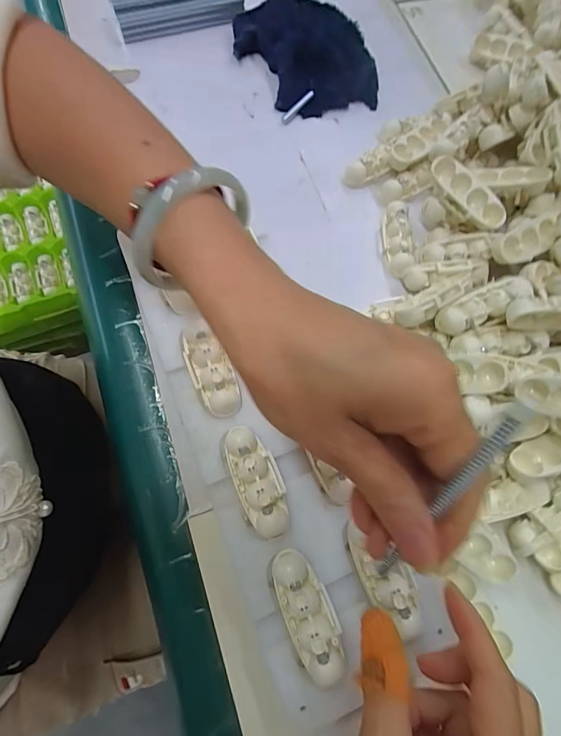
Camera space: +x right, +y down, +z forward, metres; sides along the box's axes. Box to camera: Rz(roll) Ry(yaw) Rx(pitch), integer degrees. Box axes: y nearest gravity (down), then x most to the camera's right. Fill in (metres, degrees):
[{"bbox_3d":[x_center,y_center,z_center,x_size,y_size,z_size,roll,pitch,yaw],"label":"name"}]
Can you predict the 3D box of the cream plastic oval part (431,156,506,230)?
[{"bbox_3d":[0.136,-0.127,0.292,0.065,0.012,0.022,41,75,-3],"label":"cream plastic oval part"}]

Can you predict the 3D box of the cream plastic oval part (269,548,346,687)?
[{"bbox_3d":[0.014,0.127,0.207,0.025,0.013,0.061,-21,75,-11],"label":"cream plastic oval part"}]

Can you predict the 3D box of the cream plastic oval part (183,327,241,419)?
[{"bbox_3d":[-0.042,0.002,0.244,0.022,0.017,0.055,-26,76,-12],"label":"cream plastic oval part"}]

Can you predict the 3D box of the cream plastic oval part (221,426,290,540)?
[{"bbox_3d":[-0.014,0.064,0.227,0.027,0.016,0.063,-20,75,-10],"label":"cream plastic oval part"}]

